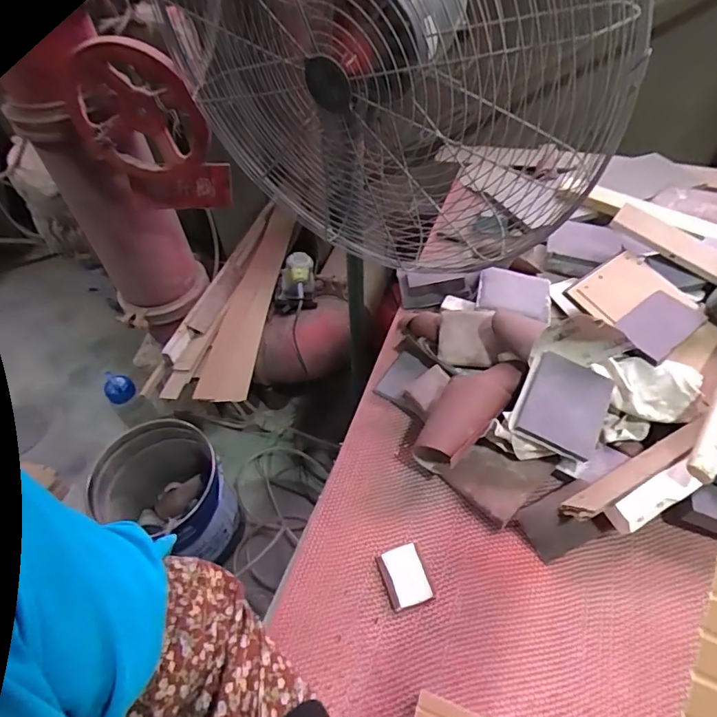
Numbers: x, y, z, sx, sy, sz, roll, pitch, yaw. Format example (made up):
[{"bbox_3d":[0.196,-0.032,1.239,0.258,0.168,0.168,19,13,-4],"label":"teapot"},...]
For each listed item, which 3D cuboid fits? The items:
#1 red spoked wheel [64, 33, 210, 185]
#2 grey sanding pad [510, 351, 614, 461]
[{"bbox_3d":[-0.388,-0.436,0.871,0.236,0.274,0.071,-2,59,1],"label":"red spoked wheel"},{"bbox_3d":[0.273,0.062,0.657,0.111,0.014,0.121,25,75,6],"label":"grey sanding pad"}]

